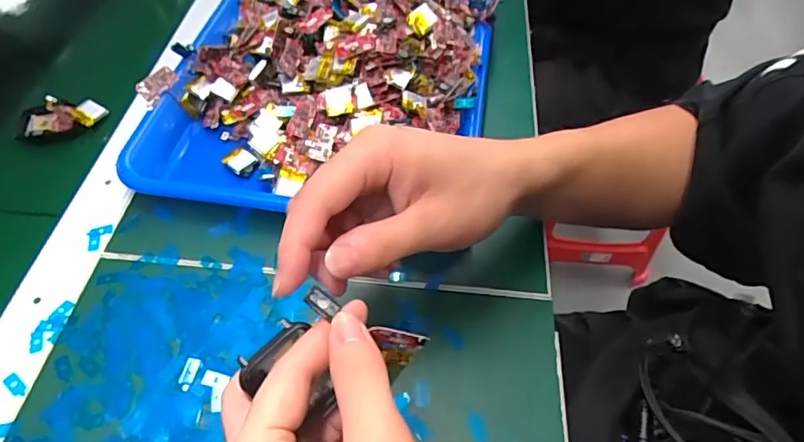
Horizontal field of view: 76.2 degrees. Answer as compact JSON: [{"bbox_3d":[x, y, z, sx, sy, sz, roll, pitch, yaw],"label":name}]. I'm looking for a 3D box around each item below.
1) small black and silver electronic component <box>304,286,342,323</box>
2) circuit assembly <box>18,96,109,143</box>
[{"bbox_3d":[-0.033,0.034,0.212,0.014,0.004,0.008,40,58,-16],"label":"small black and silver electronic component"},{"bbox_3d":[-0.278,-0.085,0.420,0.066,0.015,0.035,-12,55,-10],"label":"circuit assembly"}]

